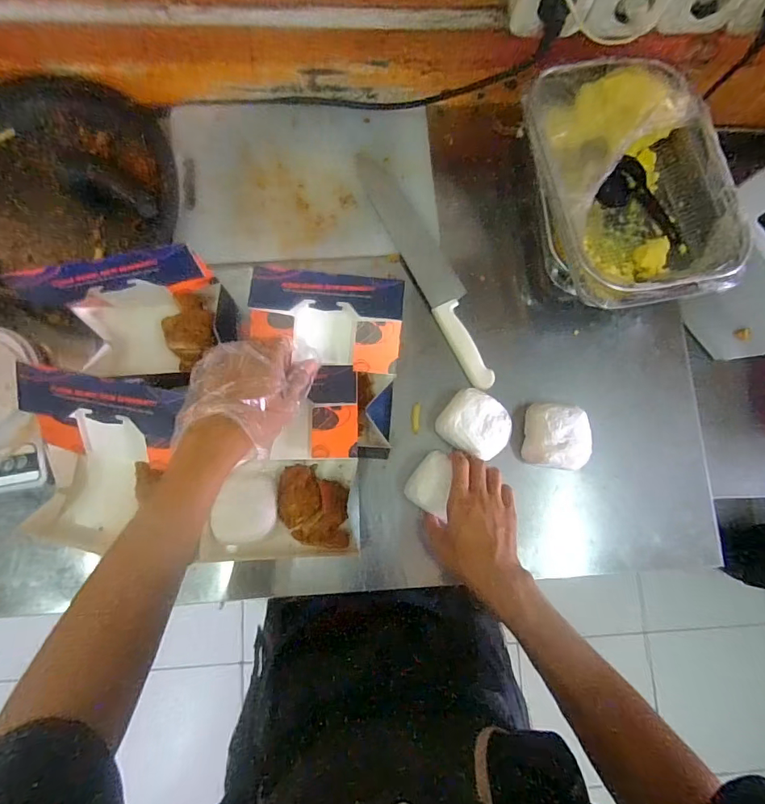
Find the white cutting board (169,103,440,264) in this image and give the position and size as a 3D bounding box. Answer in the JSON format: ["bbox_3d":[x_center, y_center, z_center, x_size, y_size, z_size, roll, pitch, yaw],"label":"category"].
[{"bbox_3d":[-0.102,-0.305,0.622,0.343,0.019,0.228,-5,81,-4],"label":"white cutting board"}]

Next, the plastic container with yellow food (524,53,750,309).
[{"bbox_3d":[0.297,-0.262,0.556,0.215,0.082,0.299,-12,82,-5],"label":"plastic container with yellow food"}]

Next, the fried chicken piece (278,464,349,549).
[{"bbox_3d":[-0.083,0.126,0.547,0.083,0.041,0.095,2,81,-3],"label":"fried chicken piece"}]

